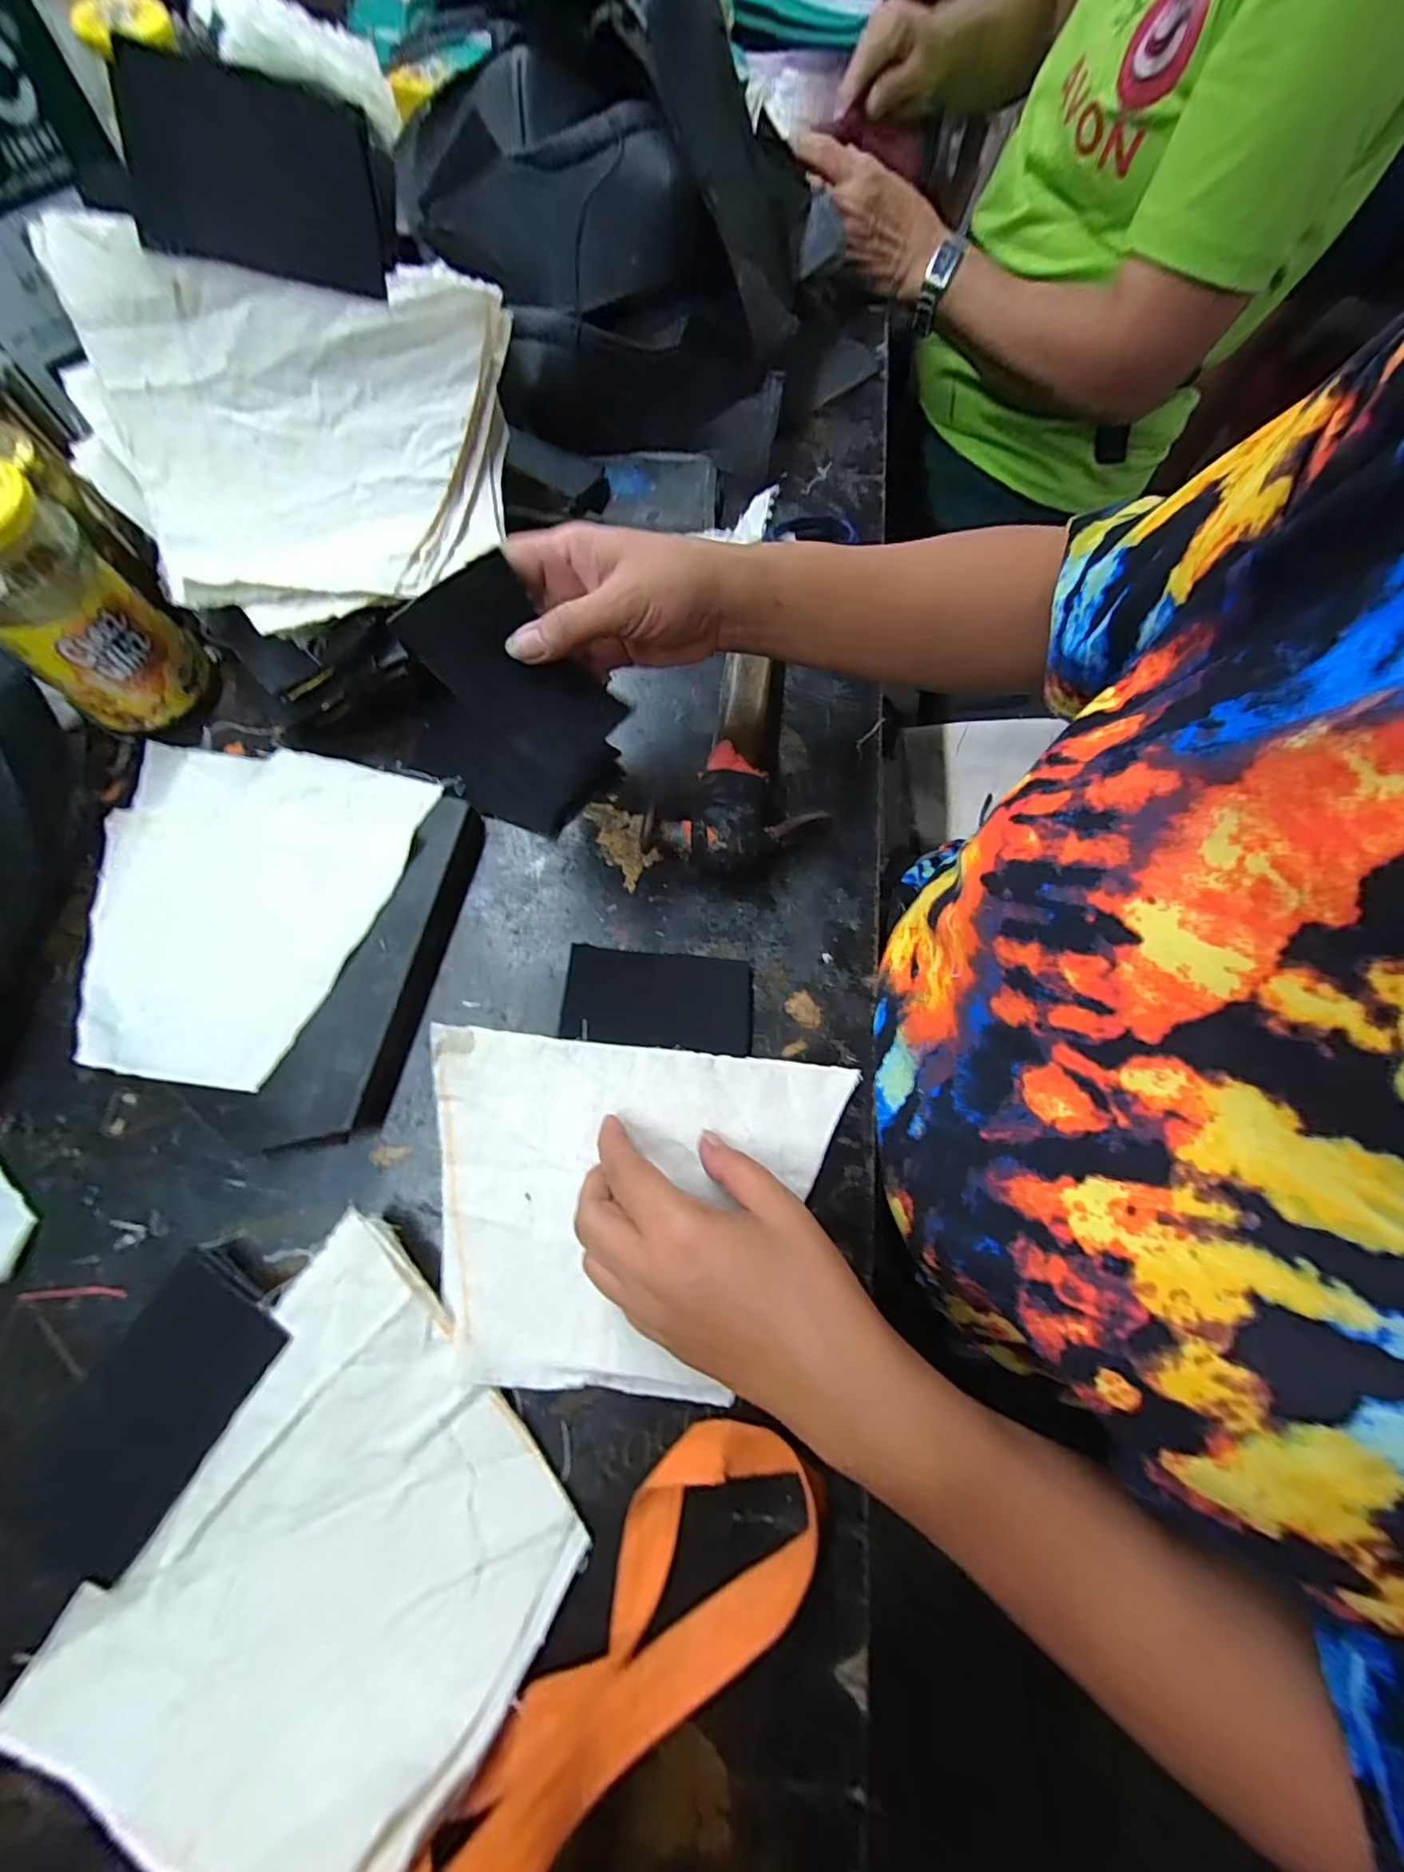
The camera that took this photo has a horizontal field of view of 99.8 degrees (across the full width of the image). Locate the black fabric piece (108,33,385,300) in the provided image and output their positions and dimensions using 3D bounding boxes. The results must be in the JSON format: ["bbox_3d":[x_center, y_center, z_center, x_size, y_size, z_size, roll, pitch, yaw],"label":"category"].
[{"bbox_3d":[-0.218,-0.370,0.288,0.105,0.069,0.004,-2,28,-14],"label":"black fabric piece"}]

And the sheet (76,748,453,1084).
[{"bbox_3d":[-0.282,-0.021,0.347,0.197,0.028,0.195,12,70,3],"label":"sheet"}]

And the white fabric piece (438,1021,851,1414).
[{"bbox_3d":[-0.038,0.136,0.302,0.214,0.012,0.159,6,70,1],"label":"white fabric piece"}]

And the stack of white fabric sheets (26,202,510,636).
[{"bbox_3d":[-0.225,-0.272,0.334,0.229,0.048,0.185,-6,103,-10],"label":"stack of white fabric sheets"}]

